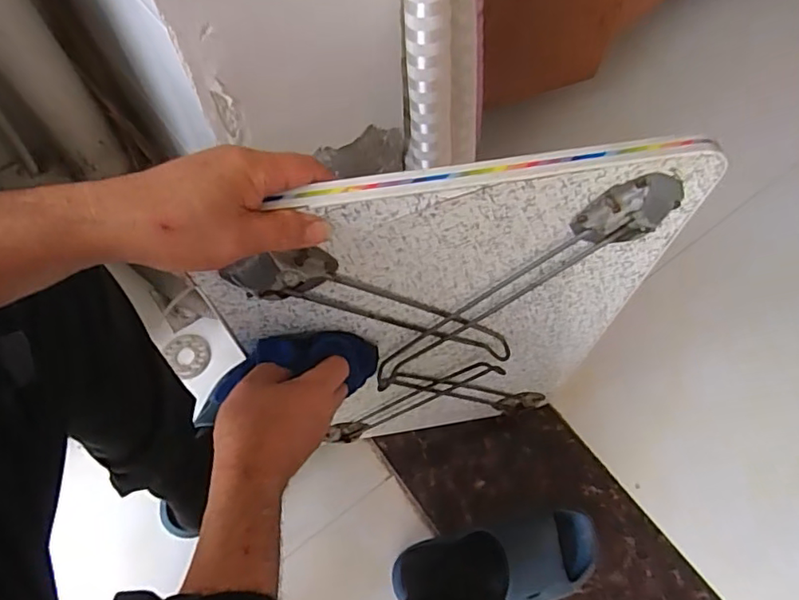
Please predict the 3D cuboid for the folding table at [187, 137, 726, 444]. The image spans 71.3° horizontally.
[{"bbox_3d":[0.046,0.054,0.605,0.374,0.550,0.029,-8,63,-4],"label":"folding table"}]

